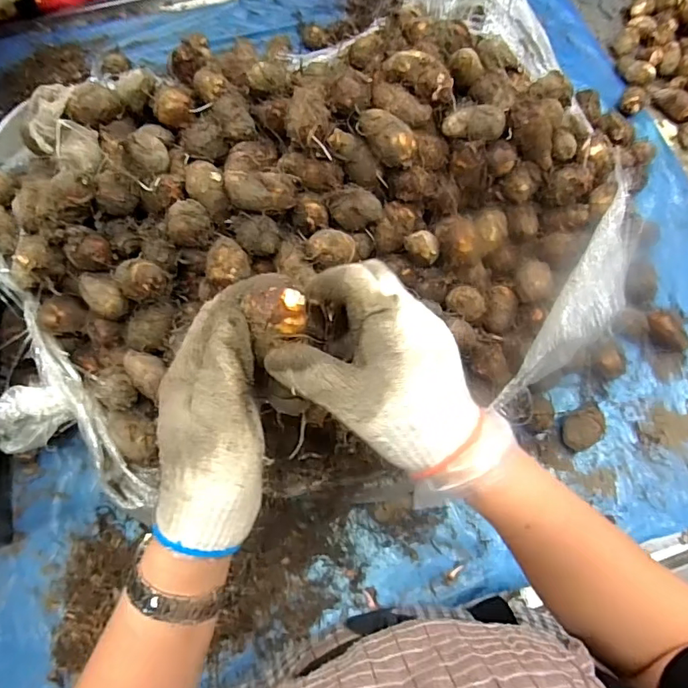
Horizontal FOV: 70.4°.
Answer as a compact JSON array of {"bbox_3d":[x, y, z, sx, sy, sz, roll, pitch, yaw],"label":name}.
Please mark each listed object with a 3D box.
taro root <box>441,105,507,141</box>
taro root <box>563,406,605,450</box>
[{"bbox_3d":[0.125,-0.209,0.464,0.061,0.025,0.023,-18,70,-6],"label":"taro root"},{"bbox_3d":[0.272,0.097,0.558,0.046,0.043,0.037,-32,72,-11],"label":"taro root"}]

